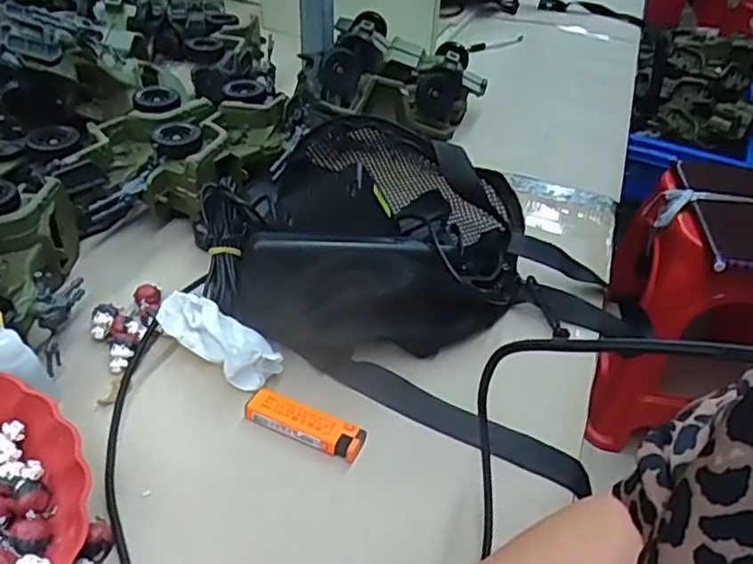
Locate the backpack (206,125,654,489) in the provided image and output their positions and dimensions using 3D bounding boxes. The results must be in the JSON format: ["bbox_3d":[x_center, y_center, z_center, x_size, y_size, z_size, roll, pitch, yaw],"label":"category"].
[{"bbox_3d":[0.038,-0.025,0.502,0.341,0.111,0.219,20,42,20],"label":"backpack"}]

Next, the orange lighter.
[{"bbox_3d":[-0.048,0.094,0.430,0.082,0.014,0.024,18,41,17],"label":"orange lighter"}]

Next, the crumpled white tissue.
[{"bbox_3d":[-0.114,0.041,0.468,0.102,0.036,0.039,25,44,25],"label":"crumpled white tissue"}]

